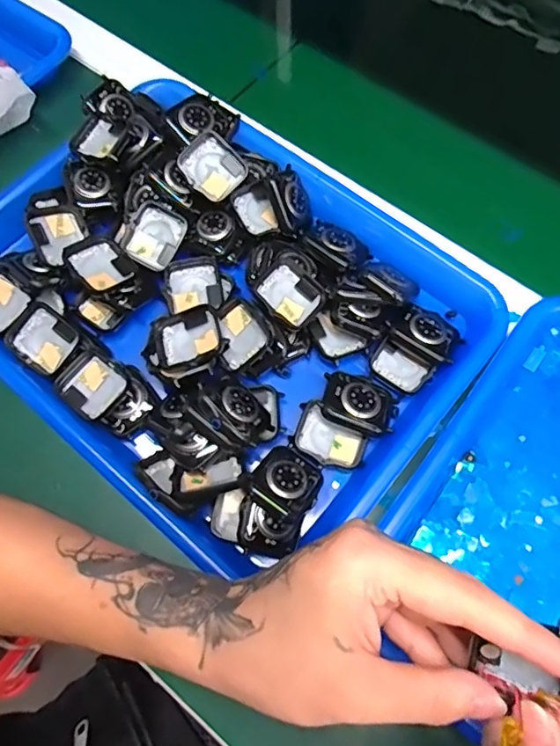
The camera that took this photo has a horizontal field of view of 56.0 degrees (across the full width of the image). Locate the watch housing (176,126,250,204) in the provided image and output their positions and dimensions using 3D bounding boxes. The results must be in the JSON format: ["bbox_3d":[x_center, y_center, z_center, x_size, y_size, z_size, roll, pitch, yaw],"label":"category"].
[{"bbox_3d":[-0.047,-0.143,0.366,0.043,0.008,0.038,41,86,-11],"label":"watch housing"}]

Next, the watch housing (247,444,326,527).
[{"bbox_3d":[0.004,0.064,0.309,0.037,0.011,0.042,35,53,11],"label":"watch housing"}]

